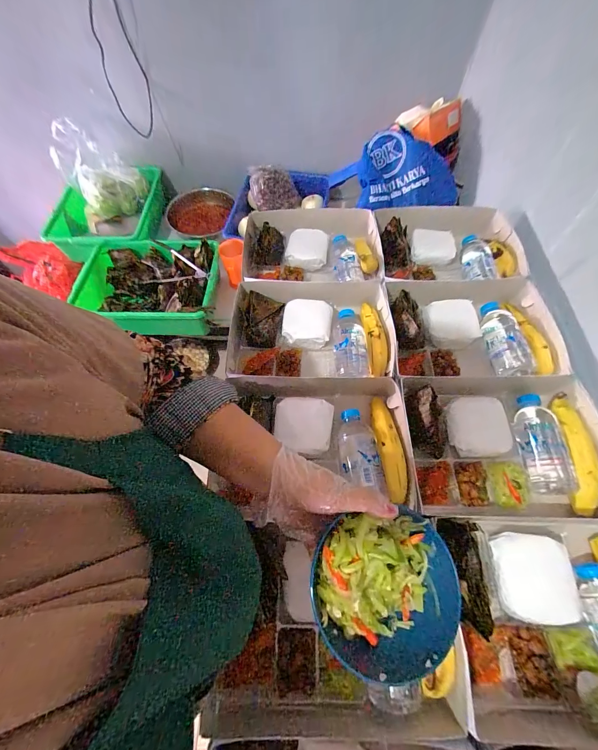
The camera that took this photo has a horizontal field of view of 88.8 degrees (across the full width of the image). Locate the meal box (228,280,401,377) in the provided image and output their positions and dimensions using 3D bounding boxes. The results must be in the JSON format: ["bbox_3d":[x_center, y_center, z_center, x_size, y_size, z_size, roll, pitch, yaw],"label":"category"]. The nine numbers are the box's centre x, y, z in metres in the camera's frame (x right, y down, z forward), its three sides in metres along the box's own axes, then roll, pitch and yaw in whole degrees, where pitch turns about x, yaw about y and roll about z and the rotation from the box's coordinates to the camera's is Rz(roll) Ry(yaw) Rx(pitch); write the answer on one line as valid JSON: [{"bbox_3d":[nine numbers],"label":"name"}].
[{"bbox_3d":[0.021,-0.072,0.566,0.289,0.079,0.207,-1,63,2],"label":"meal box"}]

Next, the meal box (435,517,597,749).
[{"bbox_3d":[0.329,0.293,0.378,0.273,0.081,0.214,-4,63,0],"label":"meal box"}]

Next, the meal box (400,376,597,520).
[{"bbox_3d":[0.309,0.105,0.464,0.279,0.075,0.198,0,63,2],"label":"meal box"}]

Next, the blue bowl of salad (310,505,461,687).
[{"bbox_3d":[0.083,0.204,0.292,0.136,0.050,0.128,-1,63,2],"label":"blue bowl of salad"}]

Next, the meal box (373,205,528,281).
[{"bbox_3d":[0.316,-0.278,0.651,0.278,0.083,0.164,3,63,4],"label":"meal box"}]

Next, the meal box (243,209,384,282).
[{"bbox_3d":[0.026,-0.252,0.662,0.281,0.093,0.204,0,63,2],"label":"meal box"}]

